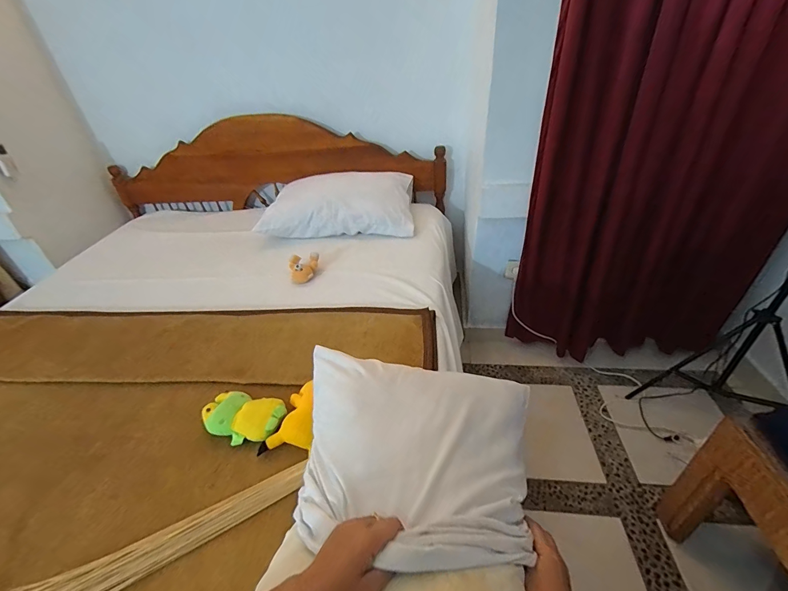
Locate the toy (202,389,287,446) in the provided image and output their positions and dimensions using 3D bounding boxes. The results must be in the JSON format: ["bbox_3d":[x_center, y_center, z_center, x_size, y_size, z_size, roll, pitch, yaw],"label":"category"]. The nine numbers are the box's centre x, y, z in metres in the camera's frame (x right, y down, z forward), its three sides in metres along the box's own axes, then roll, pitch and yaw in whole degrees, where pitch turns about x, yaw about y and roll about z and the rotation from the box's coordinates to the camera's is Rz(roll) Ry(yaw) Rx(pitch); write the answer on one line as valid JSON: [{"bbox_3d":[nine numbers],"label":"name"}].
[{"bbox_3d":[-0.333,0.274,0.784,0.192,0.051,0.097,6,37,14],"label":"toy"}]

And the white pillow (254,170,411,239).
[{"bbox_3d":[-0.240,-0.432,1.593,0.643,0.199,0.397,0,36,7],"label":"white pillow"}]

